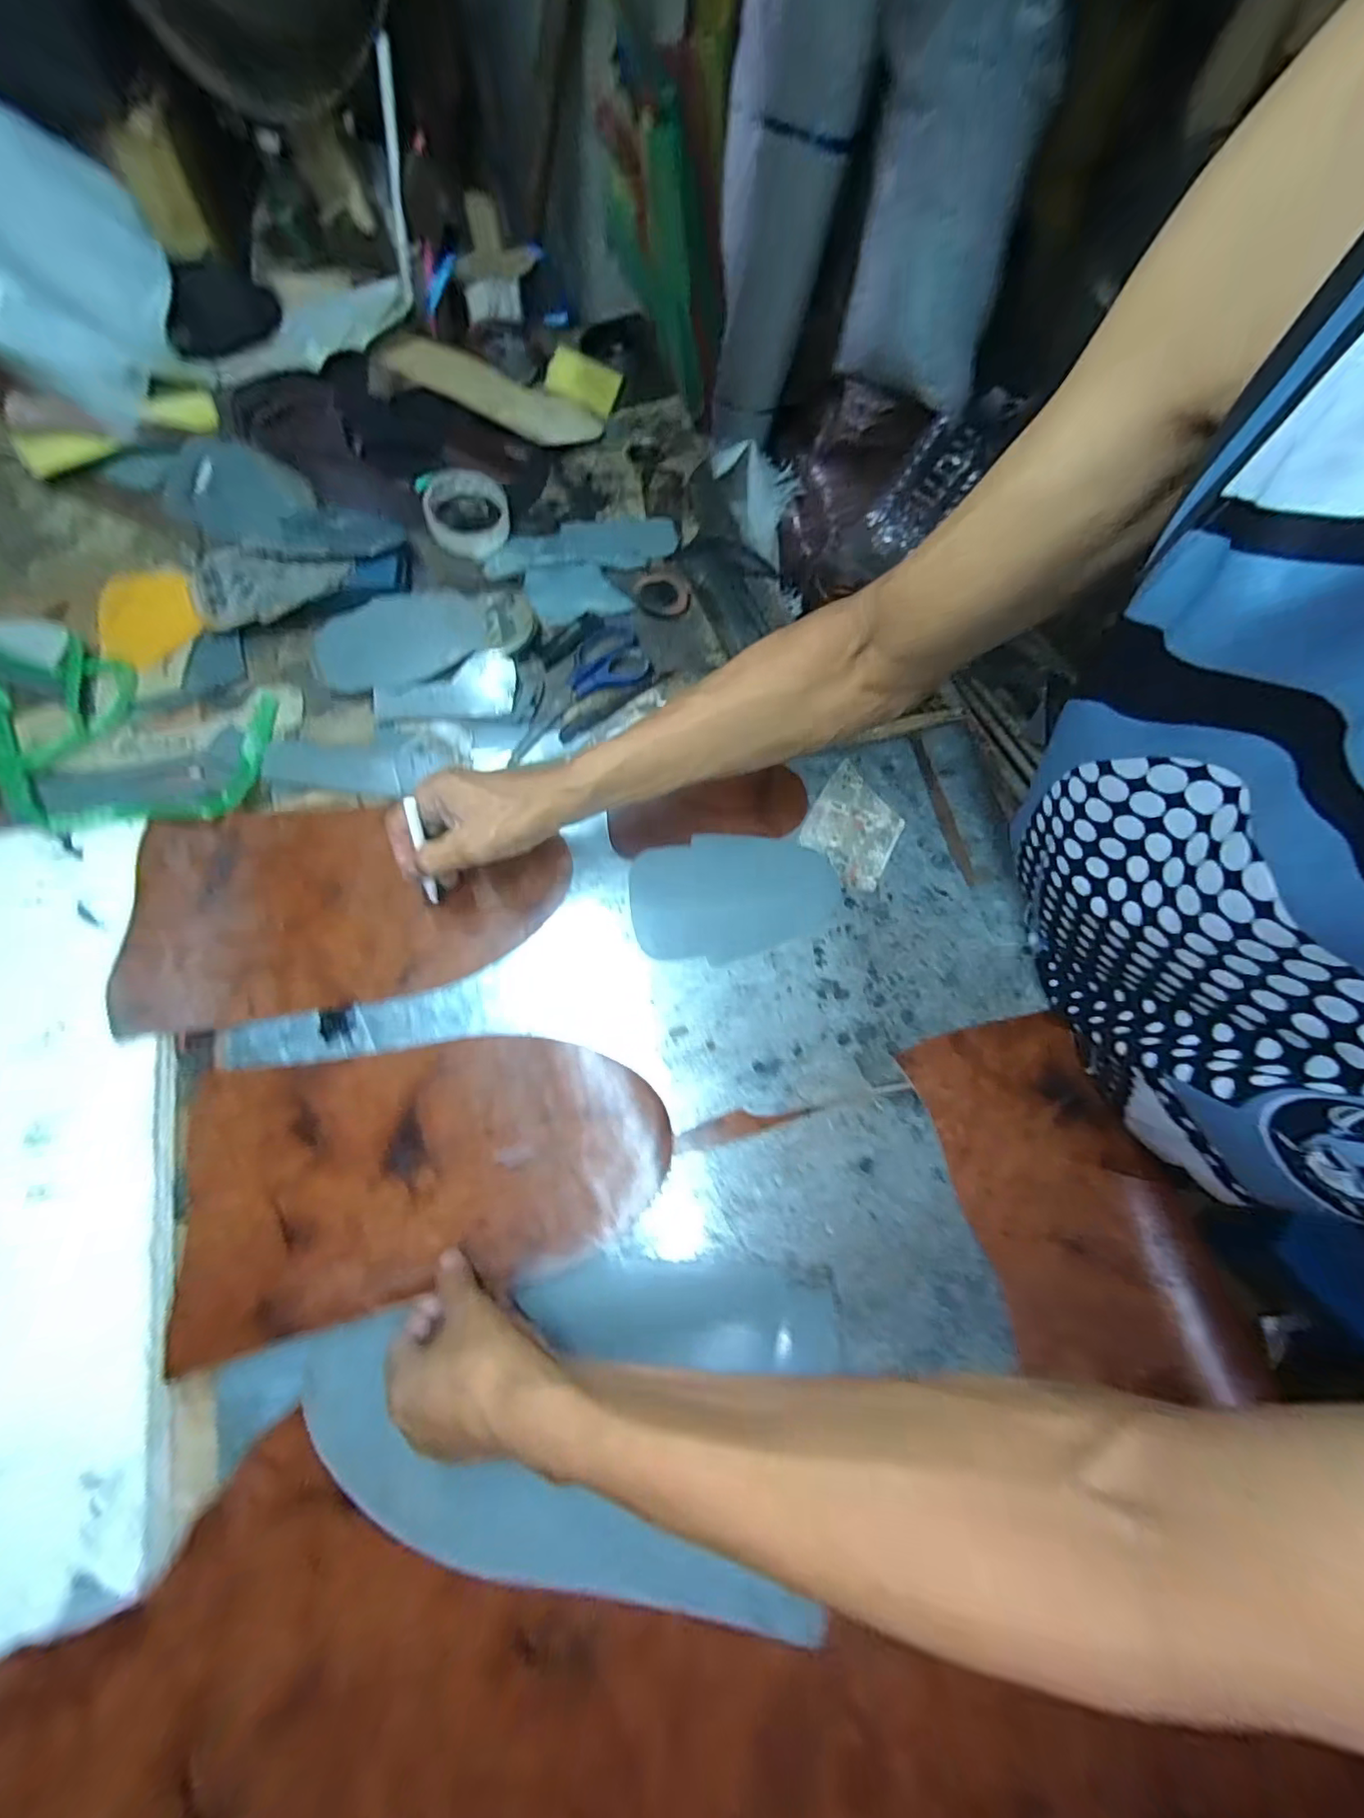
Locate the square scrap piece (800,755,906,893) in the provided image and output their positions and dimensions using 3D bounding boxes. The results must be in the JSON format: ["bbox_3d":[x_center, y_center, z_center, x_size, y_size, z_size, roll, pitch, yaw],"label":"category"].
[{"bbox_3d":[0.143,-0.069,0.485,0.072,0.004,0.092,29,78,8],"label":"square scrap piece"}]

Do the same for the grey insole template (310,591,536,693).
[{"bbox_3d":[-0.245,-0.264,0.555,0.197,0.012,0.096,-17,78,-7],"label":"grey insole template"}]

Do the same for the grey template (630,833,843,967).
[{"bbox_3d":[0.042,-0.012,0.471,0.161,0.009,0.100,-3,69,-3],"label":"grey template"}]

